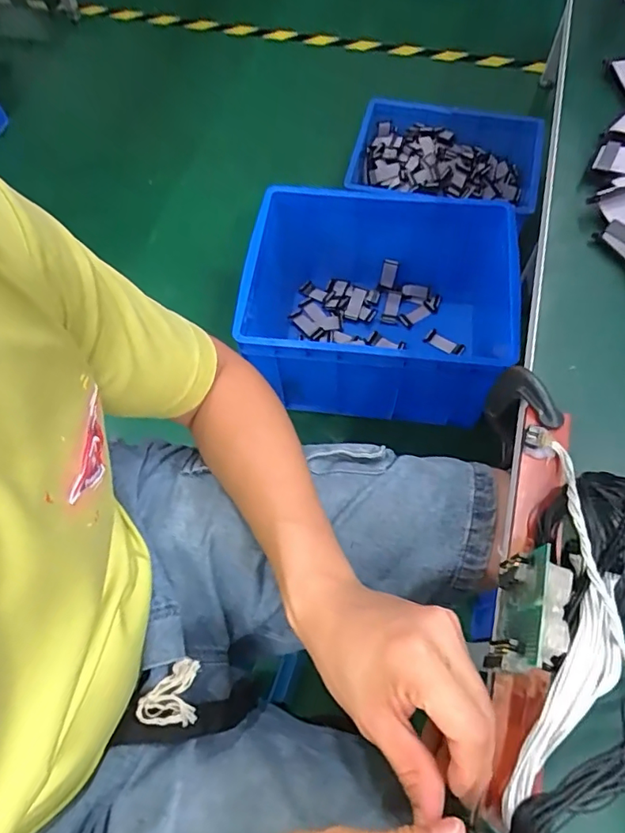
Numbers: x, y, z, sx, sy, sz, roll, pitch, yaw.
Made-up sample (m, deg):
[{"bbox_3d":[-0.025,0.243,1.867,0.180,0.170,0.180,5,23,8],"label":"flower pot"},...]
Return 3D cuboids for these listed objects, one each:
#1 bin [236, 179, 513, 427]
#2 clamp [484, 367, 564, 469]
[{"bbox_3d":[0.152,-0.246,1.188,0.607,0.284,0.474,7,65,7],"label":"bin"},{"bbox_3d":[0.166,0.003,0.426,0.015,0.115,0.055,-28,66,-10],"label":"clamp"}]

